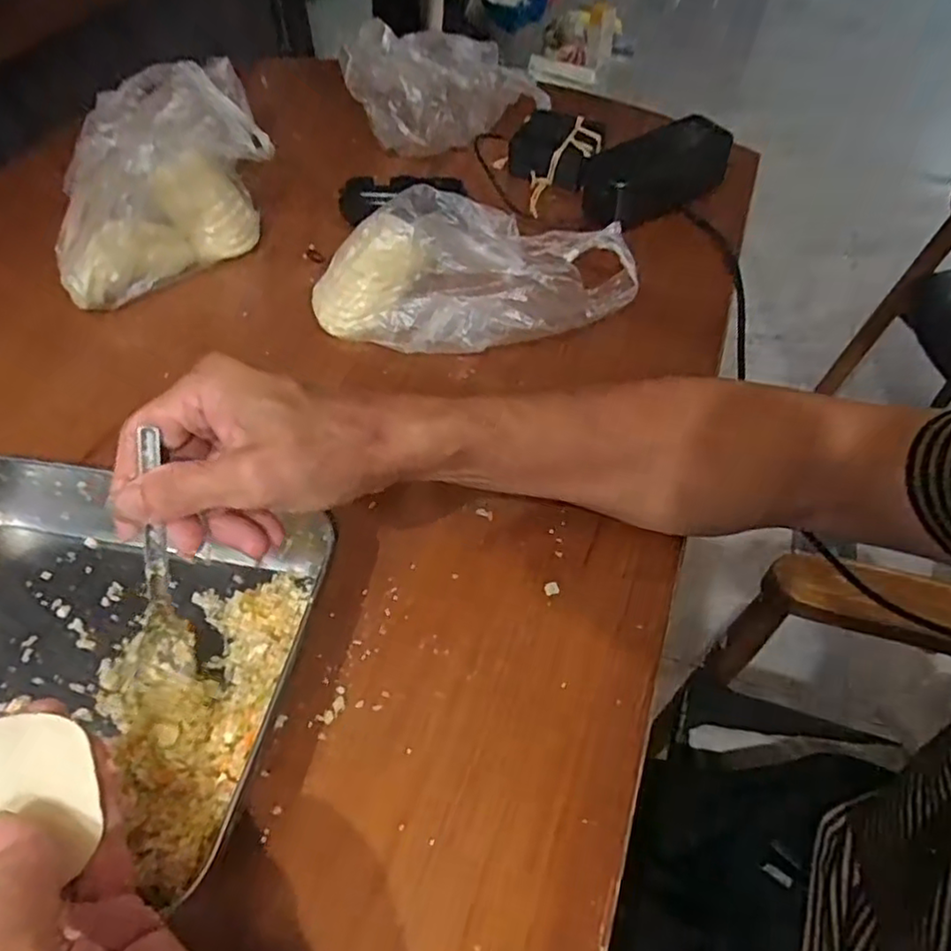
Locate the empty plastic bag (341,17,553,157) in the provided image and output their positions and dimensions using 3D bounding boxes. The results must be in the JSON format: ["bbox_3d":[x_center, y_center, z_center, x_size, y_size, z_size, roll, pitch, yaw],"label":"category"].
[{"bbox_3d":[-0.025,-0.355,0.603,0.191,0.101,0.048,-3,53,-1],"label":"empty plastic bag"}]

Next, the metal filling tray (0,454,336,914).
[{"bbox_3d":[-0.218,0.086,0.329,0.253,0.040,0.198,7,53,6],"label":"metal filling tray"}]

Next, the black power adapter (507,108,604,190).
[{"bbox_3d":[0.082,-0.317,0.630,0.084,0.043,0.066,24,57,19],"label":"black power adapter"}]

